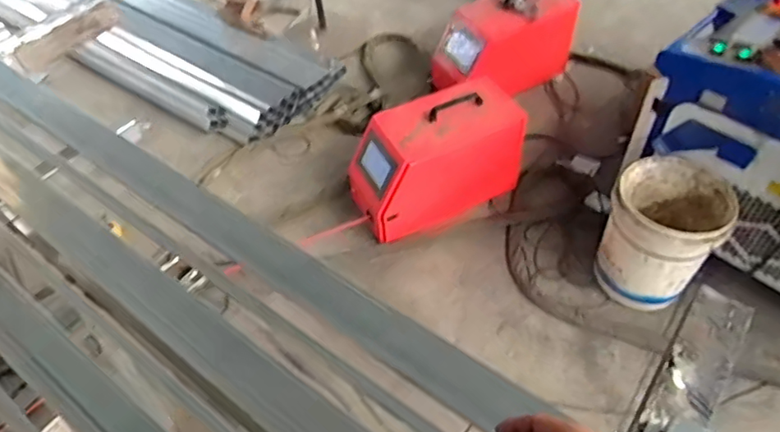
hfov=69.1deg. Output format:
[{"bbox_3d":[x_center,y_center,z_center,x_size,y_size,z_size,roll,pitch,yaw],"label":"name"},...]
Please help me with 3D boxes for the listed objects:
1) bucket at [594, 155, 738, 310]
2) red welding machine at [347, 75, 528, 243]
[{"bbox_3d":[0.787,0.047,1.660,0.291,0.345,0.319,-2,49,3],"label":"bucket"},{"bbox_3d":[0.164,-0.196,1.890,0.559,0.325,0.278,-19,51,-11],"label":"red welding machine"}]

